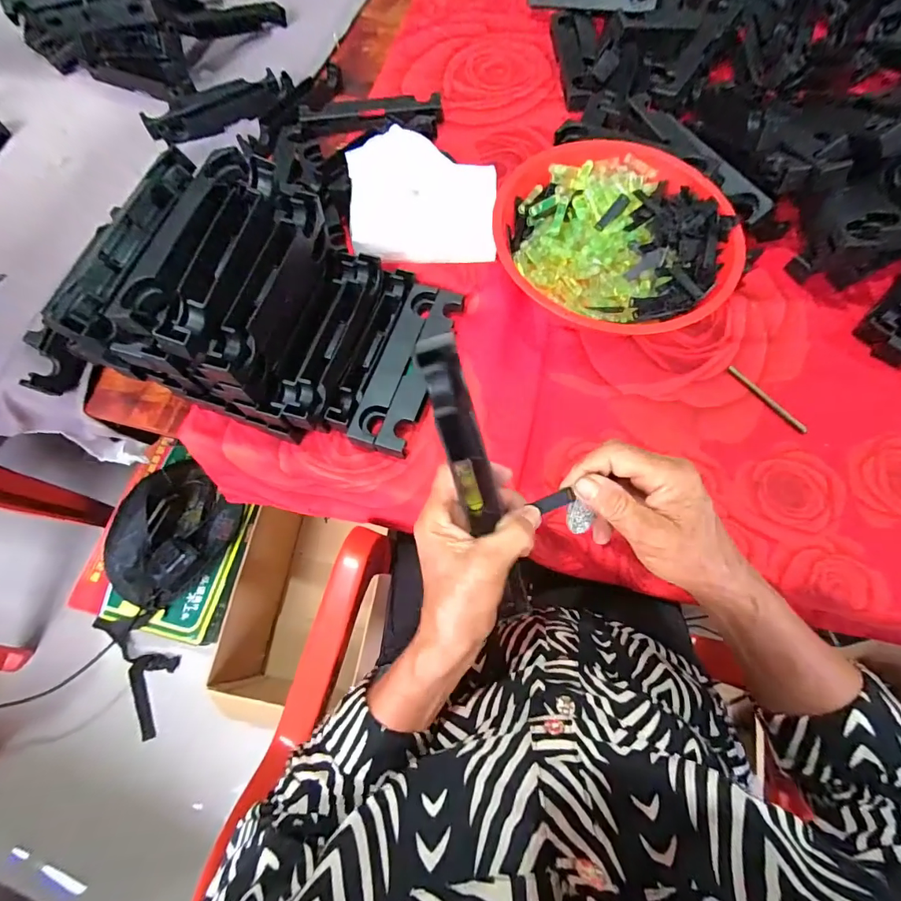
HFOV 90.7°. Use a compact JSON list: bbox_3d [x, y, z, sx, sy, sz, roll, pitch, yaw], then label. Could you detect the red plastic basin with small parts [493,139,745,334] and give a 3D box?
[{"bbox_3d":[0.176,-0.231,0.491,0.238,0.089,0.223,-1,70,2],"label":"red plastic basin with small parts"}]

